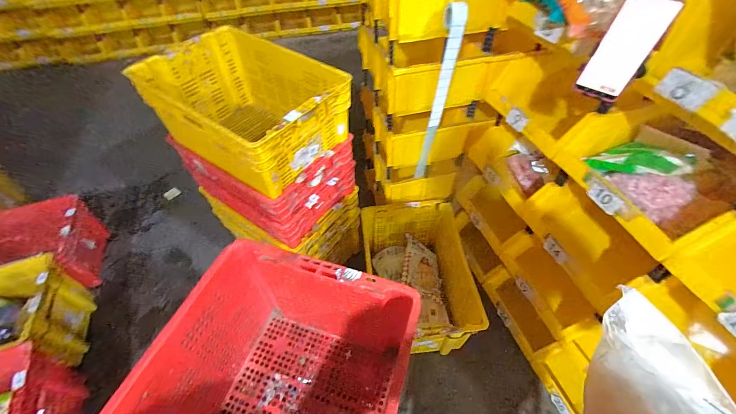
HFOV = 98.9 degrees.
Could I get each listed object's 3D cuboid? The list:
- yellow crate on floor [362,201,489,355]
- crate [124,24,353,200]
[{"bbox_3d":[0.204,0.309,1.372,0.415,0.323,0.595,-7,50,-6],"label":"yellow crate on floor"},{"bbox_3d":[-0.402,-0.307,1.046,0.605,0.294,0.403,27,55,22],"label":"crate"}]

